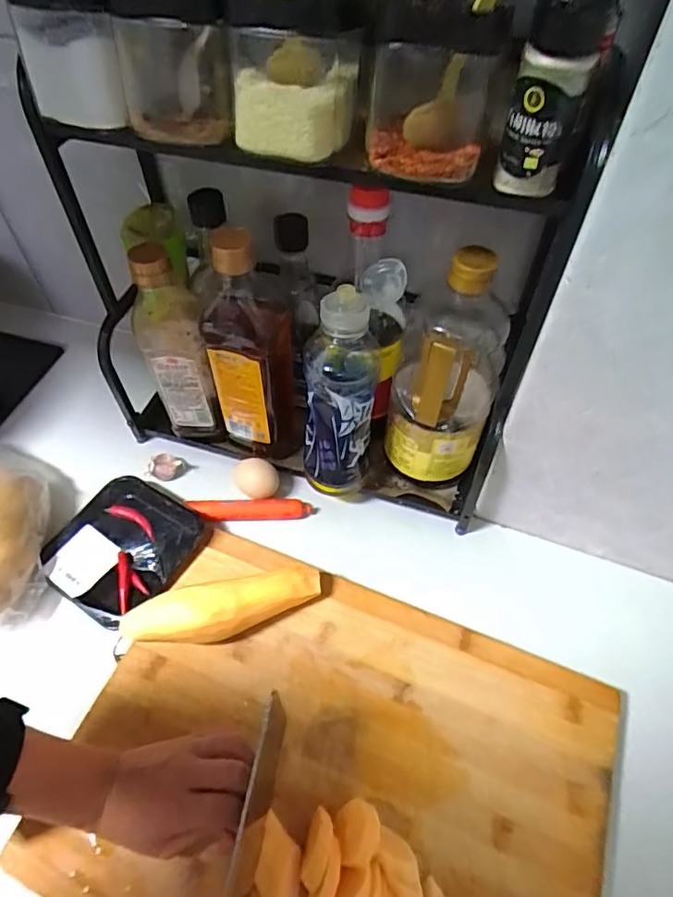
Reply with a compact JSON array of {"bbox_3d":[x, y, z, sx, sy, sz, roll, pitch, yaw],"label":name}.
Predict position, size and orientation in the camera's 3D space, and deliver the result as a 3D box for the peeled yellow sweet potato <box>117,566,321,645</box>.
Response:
[{"bbox_3d":[-0.104,0.147,0.490,0.178,0.048,0.046,-12,57,-7],"label":"peeled yellow sweet potato"}]

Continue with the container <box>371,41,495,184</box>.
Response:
[{"bbox_3d":[0.056,-0.207,0.333,0.070,0.059,0.058,9,57,7],"label":"container"}]

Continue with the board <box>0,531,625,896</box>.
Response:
[{"bbox_3d":[-0.005,0.272,0.427,0.404,0.021,0.328,20,56,14],"label":"board"}]

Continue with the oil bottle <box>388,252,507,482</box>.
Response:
[{"bbox_3d":[0.102,-0.080,0.508,0.087,0.235,0.109,9,54,6],"label":"oil bottle"}]

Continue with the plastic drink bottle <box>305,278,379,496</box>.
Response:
[{"bbox_3d":[0.002,-0.047,0.512,0.066,0.204,0.084,4,57,4],"label":"plastic drink bottle"}]

